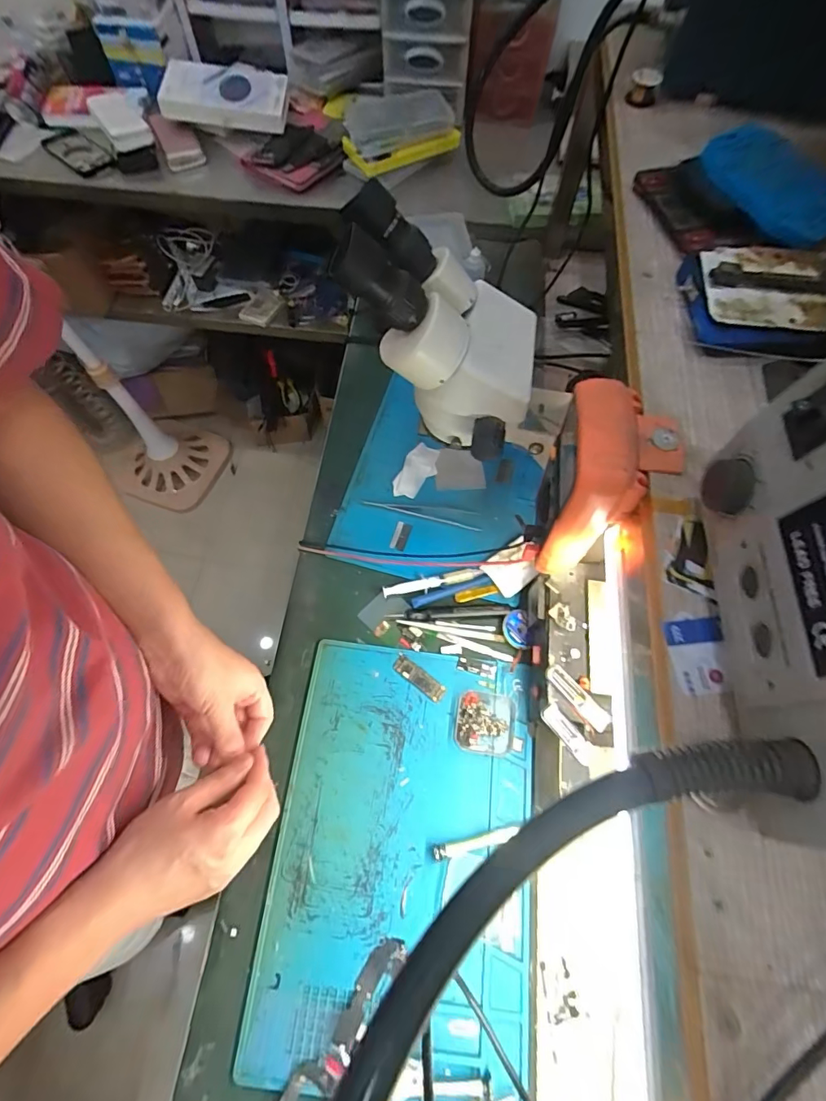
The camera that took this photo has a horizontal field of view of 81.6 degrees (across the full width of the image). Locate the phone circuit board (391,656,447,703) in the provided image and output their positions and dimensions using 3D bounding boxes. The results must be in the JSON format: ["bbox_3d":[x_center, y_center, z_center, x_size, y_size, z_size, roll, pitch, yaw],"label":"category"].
[{"bbox_3d":[0.007,0.146,0.543,0.066,0.004,0.021,35,71,15],"label":"phone circuit board"}]

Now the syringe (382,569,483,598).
[{"bbox_3d":[0.024,0.039,0.583,0.122,0.010,0.017,-13,66,-5],"label":"syringe"}]

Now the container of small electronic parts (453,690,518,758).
[{"bbox_3d":[0.078,0.186,0.517,0.064,0.017,0.062,9,66,5],"label":"container of small electronic parts"}]

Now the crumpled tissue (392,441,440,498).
[{"bbox_3d":[0.005,-0.108,0.650,0.041,0.015,0.087,24,68,11],"label":"crumpled tissue"}]

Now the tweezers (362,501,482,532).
[{"bbox_3d":[0.012,-0.049,0.629,0.154,0.009,0.027,7,66,4],"label":"tweezers"}]

